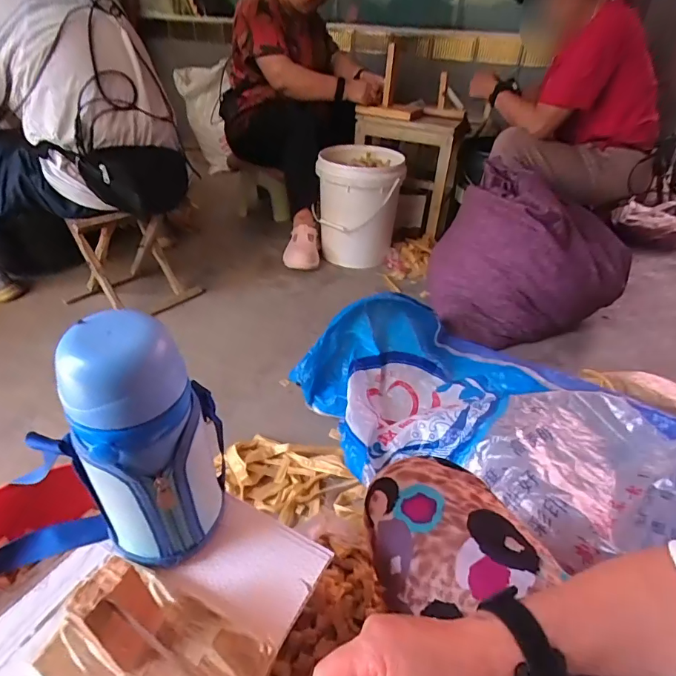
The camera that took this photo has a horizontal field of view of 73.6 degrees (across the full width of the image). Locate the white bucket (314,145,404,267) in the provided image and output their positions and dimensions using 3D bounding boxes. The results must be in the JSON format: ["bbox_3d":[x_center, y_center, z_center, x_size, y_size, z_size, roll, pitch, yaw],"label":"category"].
[{"bbox_3d":[0.079,-0.442,1.539,0.262,0.331,0.263,16,38,17],"label":"white bucket"}]

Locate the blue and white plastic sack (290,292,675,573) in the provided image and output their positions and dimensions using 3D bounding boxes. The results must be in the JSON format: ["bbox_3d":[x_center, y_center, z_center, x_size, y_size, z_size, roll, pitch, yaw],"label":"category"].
[{"bbox_3d":[0.295,0.119,0.813,0.496,0.207,0.743,-25,32,-33],"label":"blue and white plastic sack"}]

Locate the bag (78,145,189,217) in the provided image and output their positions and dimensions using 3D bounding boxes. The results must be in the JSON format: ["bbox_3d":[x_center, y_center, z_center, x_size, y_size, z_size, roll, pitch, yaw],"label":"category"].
[{"bbox_3d":[-0.500,-0.394,1.130,0.085,0.155,0.246,11,24,40],"label":"bag"}]

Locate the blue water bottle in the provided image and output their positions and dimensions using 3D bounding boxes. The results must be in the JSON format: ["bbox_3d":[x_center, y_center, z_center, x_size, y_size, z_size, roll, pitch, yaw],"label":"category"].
[{"bbox_3d":[-0.147,0.076,0.337,0.093,0.195,0.095,8,36,7],"label":"blue water bottle"}]

